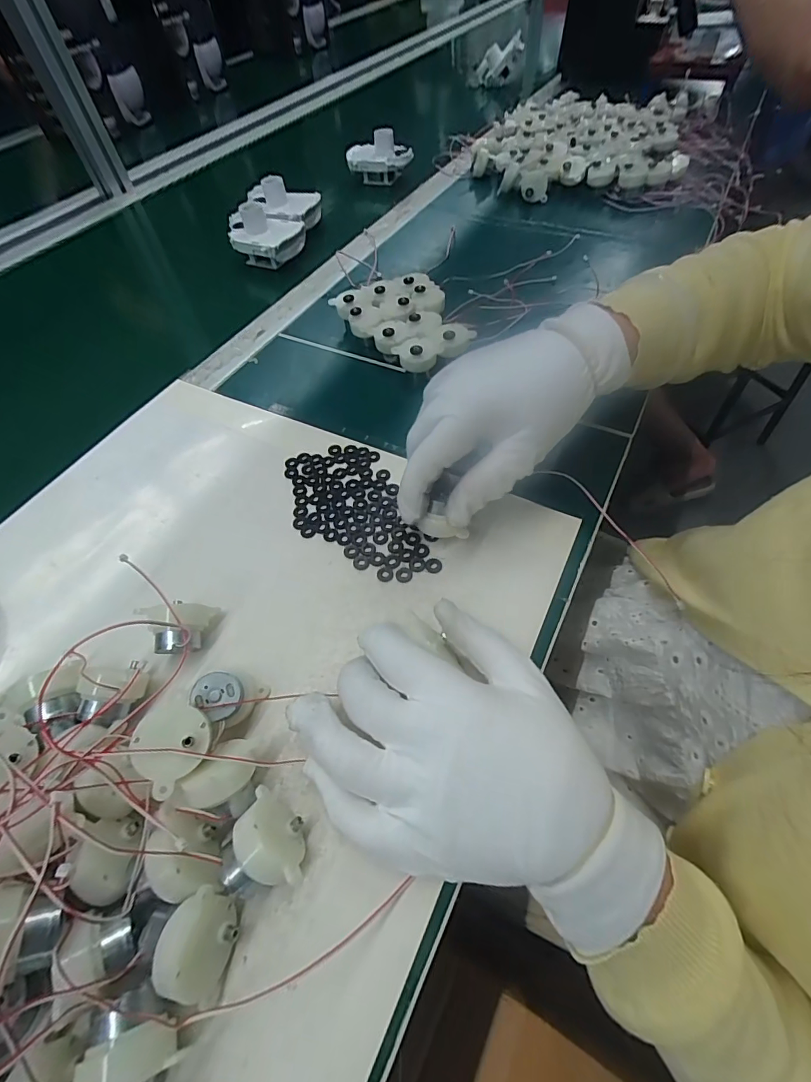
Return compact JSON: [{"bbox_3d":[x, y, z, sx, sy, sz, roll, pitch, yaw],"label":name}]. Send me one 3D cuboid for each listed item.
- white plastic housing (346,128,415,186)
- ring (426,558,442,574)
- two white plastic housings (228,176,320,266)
[{"bbox_3d":[-0.036,-0.563,0.639,0.098,0.055,0.034,13,59,12],"label":"white plastic housing"},{"bbox_3d":[0.019,0.016,0.285,0.010,0.004,0.010,-2,57,3],"label":"ring"},{"bbox_3d":[-0.163,-0.393,0.537,0.092,0.050,0.134,6,58,8],"label":"two white plastic housings"}]

